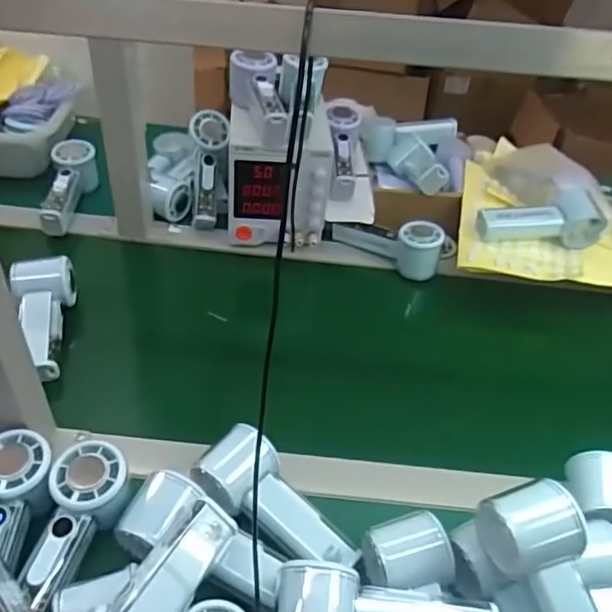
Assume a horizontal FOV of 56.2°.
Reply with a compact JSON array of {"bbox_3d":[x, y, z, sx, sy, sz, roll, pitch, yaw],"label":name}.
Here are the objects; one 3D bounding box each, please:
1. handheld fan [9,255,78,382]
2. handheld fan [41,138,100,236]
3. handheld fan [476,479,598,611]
[{"bbox_3d":[-0.272,0.008,0.609,0.062,0.049,0.138,-14,46,-21],"label":"handheld fan"},{"bbox_3d":[-0.327,-0.161,0.787,0.054,0.056,0.161,4,55,-3],"label":"handheld fan"},{"bbox_3d":[0.174,0.202,0.396,0.058,0.062,0.151,-11,71,-19],"label":"handheld fan"}]

